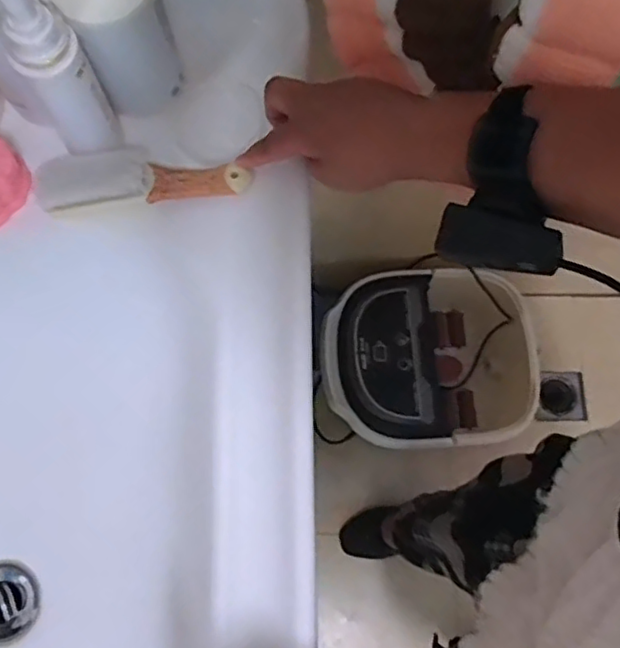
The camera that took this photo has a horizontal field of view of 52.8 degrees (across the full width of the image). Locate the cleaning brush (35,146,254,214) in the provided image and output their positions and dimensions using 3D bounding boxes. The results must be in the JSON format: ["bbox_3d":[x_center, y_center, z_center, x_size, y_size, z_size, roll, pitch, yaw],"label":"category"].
[{"bbox_3d":[-0.129,-0.113,0.481,0.159,0.026,0.046,-3,75,-10],"label":"cleaning brush"}]

